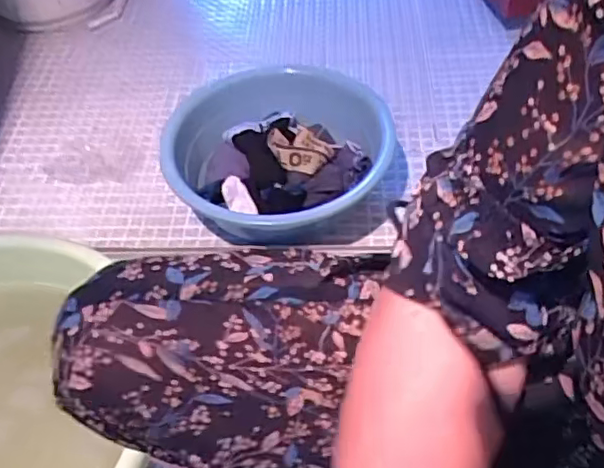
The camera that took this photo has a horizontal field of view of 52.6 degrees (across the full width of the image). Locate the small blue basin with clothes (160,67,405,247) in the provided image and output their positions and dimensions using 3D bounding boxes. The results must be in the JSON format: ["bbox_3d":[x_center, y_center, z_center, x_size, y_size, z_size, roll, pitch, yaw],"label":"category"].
[{"bbox_3d":[-0.029,-0.113,0.974,0.351,0.149,0.281,-24,54,-16],"label":"small blue basin with clothes"}]

